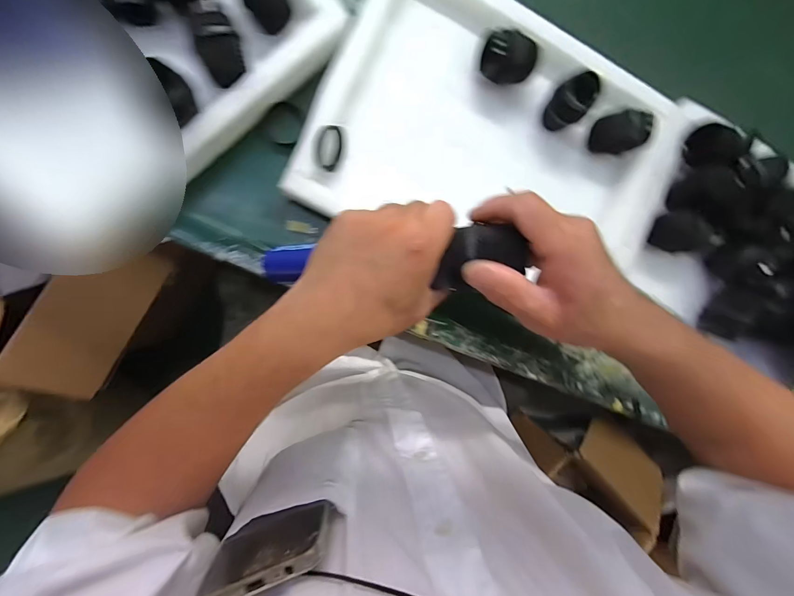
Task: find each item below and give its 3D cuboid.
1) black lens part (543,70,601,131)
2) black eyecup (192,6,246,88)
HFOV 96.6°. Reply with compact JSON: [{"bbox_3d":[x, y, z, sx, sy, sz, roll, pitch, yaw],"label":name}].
[{"bbox_3d":[0.183,-0.207,0.380,0.036,0.058,0.037,0,90,-8],"label":"black lens part"},{"bbox_3d":[-0.166,-0.236,0.330,0.036,0.030,0.059,-23,93,-8],"label":"black eyecup"}]

